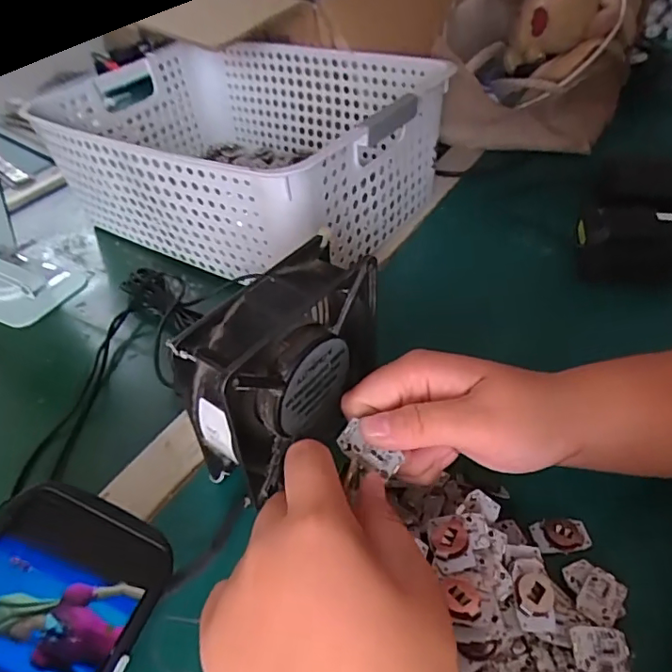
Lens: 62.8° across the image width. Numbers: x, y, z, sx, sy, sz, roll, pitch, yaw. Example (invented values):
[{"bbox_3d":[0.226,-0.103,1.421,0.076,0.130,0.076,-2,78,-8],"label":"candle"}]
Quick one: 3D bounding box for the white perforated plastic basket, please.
[{"bbox_3d":[-0.093,-0.179,0.548,0.337,0.146,0.257,21,49,27],"label":"white perforated plastic basket"}]

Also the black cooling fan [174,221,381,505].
[{"bbox_3d":[-0.025,0.026,0.322,0.049,0.127,0.125,31,50,29],"label":"black cooling fan"}]

